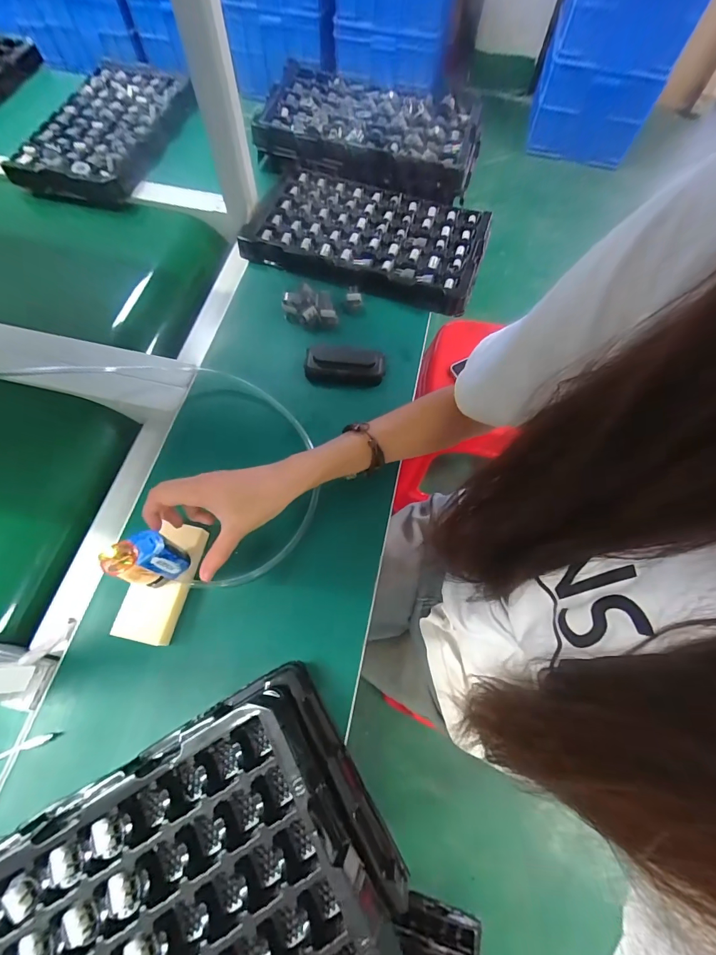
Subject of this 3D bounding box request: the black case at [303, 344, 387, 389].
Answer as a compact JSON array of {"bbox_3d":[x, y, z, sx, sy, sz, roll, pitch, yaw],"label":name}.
[{"bbox_3d":[-0.018,-0.154,0.538,0.106,0.028,0.054,3,68,0],"label":"black case"}]

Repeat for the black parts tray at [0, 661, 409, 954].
[{"bbox_3d":[-0.162,0.342,0.295,0.367,0.064,0.215,-28,71,-13],"label":"black parts tray"}]

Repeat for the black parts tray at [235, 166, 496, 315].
[{"bbox_3d":[0.013,-0.387,0.632,0.358,0.033,0.225,16,68,5],"label":"black parts tray"}]

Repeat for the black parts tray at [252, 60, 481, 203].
[{"bbox_3d":[0.022,-0.604,0.695,0.368,0.055,0.232,14,68,4],"label":"black parts tray"}]

